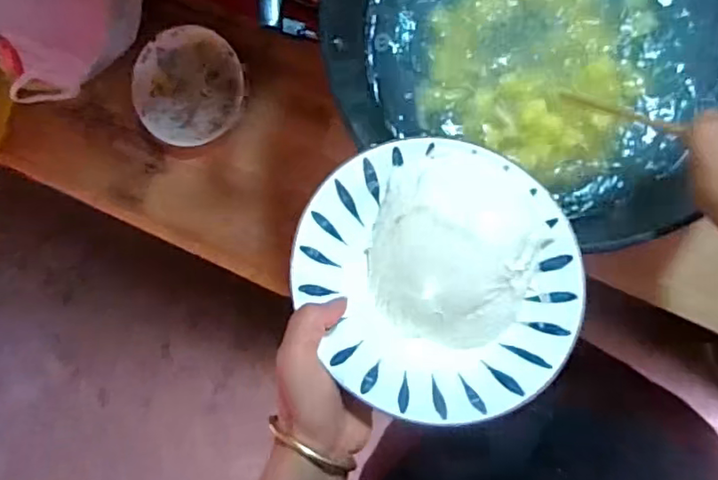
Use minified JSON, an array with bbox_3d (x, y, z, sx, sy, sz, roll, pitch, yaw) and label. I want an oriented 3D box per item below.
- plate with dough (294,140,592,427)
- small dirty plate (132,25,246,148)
[{"bbox_3d":[0.055,0.022,0.407,0.188,0.061,0.188,0,79,2],"label":"plate with dough"},{"bbox_3d":[-0.264,-0.241,0.916,0.169,0.040,0.164,0,92,9],"label":"small dirty plate"}]

